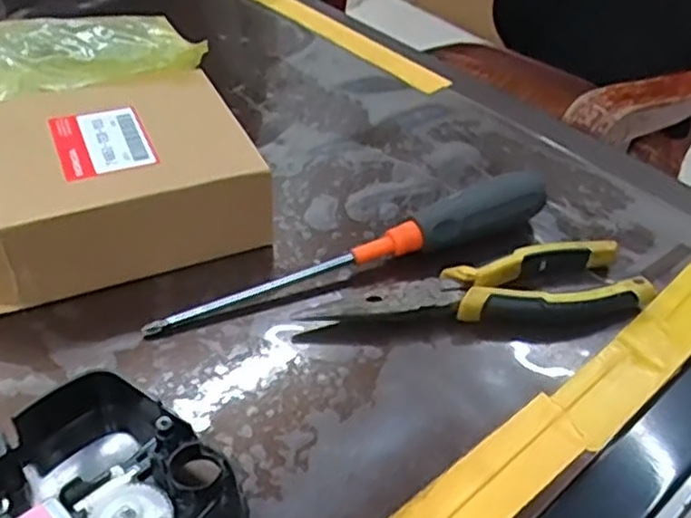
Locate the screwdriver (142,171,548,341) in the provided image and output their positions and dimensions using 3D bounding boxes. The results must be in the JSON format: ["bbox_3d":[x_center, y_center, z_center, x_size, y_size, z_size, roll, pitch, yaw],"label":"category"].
[{"bbox_3d":[0.006,-0.007,0.413,0.241,0.035,0.025,-14,44,-18],"label":"screwdriver"}]

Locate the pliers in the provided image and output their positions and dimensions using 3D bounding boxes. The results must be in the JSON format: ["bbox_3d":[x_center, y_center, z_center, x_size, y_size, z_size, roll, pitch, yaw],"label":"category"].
[{"bbox_3d":[0.073,0.022,0.400,0.189,0.019,0.050,-8,42,-11],"label":"pliers"}]

